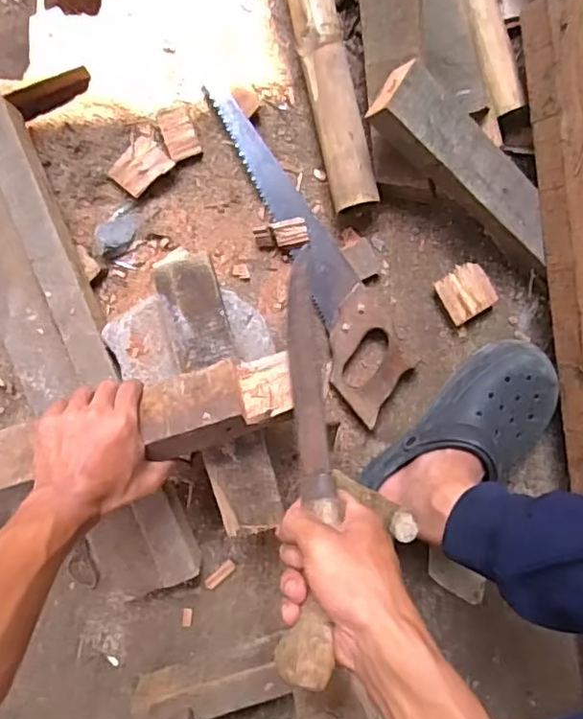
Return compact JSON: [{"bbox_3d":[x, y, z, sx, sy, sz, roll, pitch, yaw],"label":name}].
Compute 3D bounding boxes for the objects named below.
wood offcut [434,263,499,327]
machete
[{"bbox_3d":[0.202,-0.078,0.697,0.061,0.024,0.058,-30,96,-3],"label":"wood offcut"},{"bbox_3d":[0.012,0.058,0.469,0.035,0.037,0.348,5,56,-7],"label":"machete"}]

